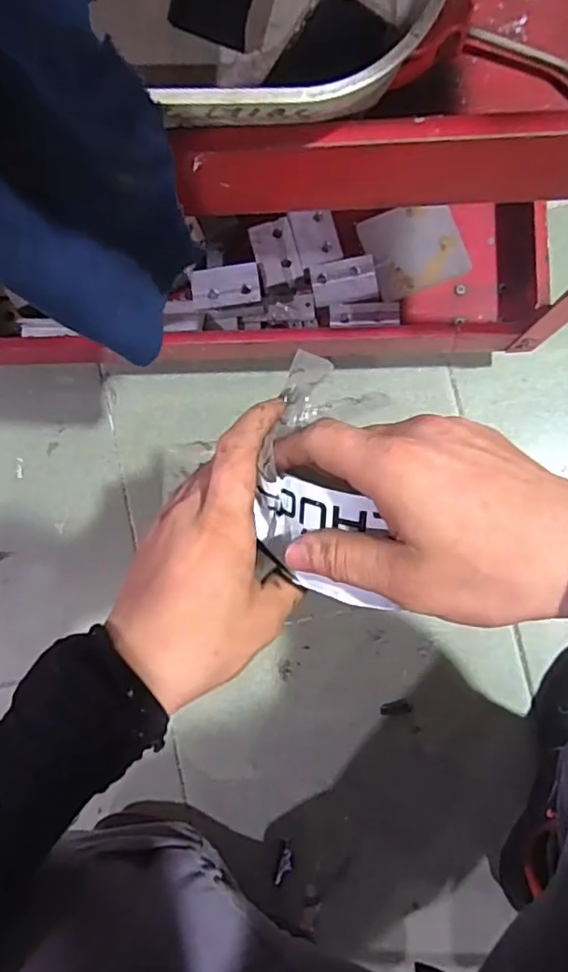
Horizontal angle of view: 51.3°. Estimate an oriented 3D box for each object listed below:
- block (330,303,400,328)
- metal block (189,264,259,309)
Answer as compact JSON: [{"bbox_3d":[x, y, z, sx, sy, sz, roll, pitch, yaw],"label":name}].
[{"bbox_3d":[0.084,-0.175,0.611,0.071,0.014,0.026,1,86,4],"label":"block"},{"bbox_3d":[-0.060,-0.209,0.616,0.069,0.017,0.042,-3,86,4],"label":"metal block"}]

